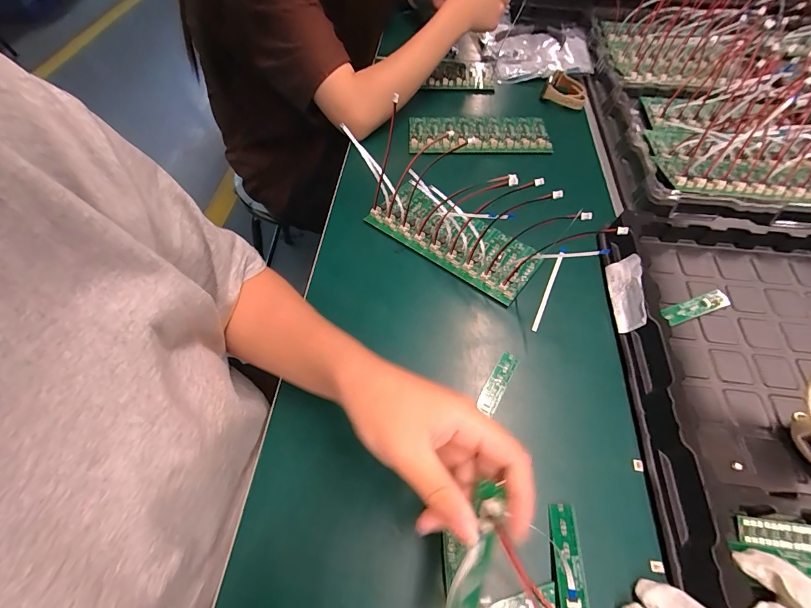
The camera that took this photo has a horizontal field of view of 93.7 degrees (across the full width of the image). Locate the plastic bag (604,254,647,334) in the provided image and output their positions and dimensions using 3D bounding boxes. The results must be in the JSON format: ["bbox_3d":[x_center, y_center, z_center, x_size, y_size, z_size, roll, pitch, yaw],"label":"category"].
[{"bbox_3d":[0.216,-0.010,0.373,0.006,0.035,0.076,20,61,-20],"label":"plastic bag"}]

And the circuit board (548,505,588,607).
[{"bbox_3d":[0.110,0.179,0.256,0.017,0.010,0.081,-11,43,21],"label":"circuit board"}]

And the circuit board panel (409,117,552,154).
[{"bbox_3d":[0.102,-0.242,0.534,0.190,0.008,0.078,-2,56,0],"label":"circuit board panel"}]

